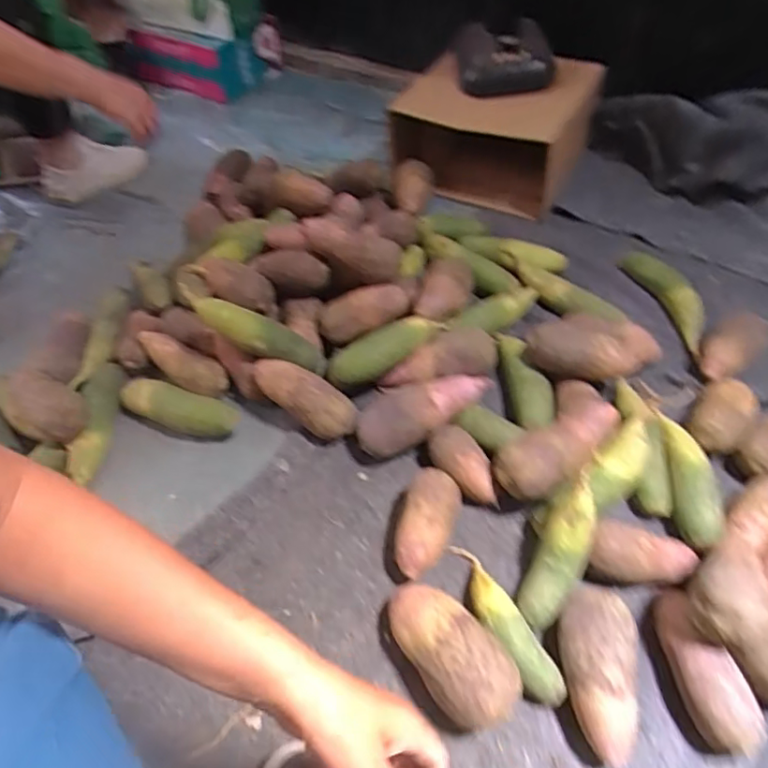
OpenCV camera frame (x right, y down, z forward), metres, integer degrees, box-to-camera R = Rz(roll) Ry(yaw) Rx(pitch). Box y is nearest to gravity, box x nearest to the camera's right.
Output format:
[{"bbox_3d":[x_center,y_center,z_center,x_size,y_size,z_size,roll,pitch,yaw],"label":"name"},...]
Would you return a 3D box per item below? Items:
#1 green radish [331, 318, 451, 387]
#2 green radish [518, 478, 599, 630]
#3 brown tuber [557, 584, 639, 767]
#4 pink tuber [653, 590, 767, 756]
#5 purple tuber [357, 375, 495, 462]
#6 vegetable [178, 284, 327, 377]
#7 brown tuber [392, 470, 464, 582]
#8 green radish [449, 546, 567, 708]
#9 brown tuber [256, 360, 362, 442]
[{"bbox_3d":[0.004,-0.049,0.851,0.182,0.050,0.061,-28,52,5],"label":"green radish"},{"bbox_3d":[0.207,0.195,0.659,0.055,0.050,0.172,21,85,19],"label":"green radish"},{"bbox_3d":[0.222,0.299,0.590,0.074,0.070,0.154,7,51,8],"label":"brown tuber"},{"bbox_3d":[0.325,0.291,0.582,0.057,0.055,0.158,-11,51,-6],"label":"pink tuber"},{"bbox_3d":[0.052,0.034,0.767,0.193,0.057,0.071,-26,51,9],"label":"purple tuber"},{"bbox_3d":[-0.188,-0.072,0.825,0.224,0.067,0.062,25,53,-7],"label":"vegetable"},{"bbox_3d":[0.051,0.172,0.695,0.068,0.062,0.128,16,53,15],"label":"brown tuber"},{"bbox_3d":[0.129,0.262,0.636,0.044,0.044,0.200,-23,53,-16],"label":"green radish"},{"bbox_3d":[-0.112,0.019,0.808,0.164,0.052,0.058,32,57,6],"label":"brown tuber"}]

